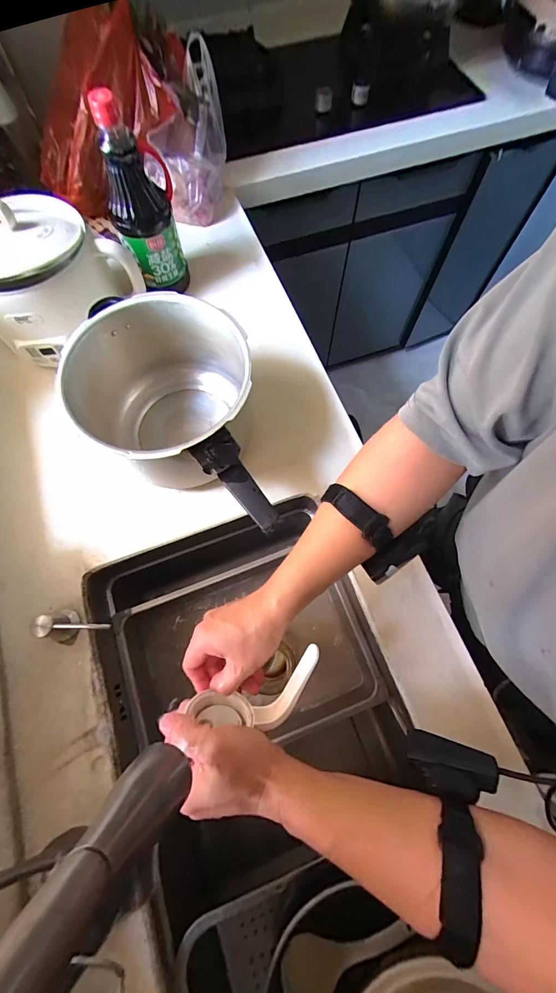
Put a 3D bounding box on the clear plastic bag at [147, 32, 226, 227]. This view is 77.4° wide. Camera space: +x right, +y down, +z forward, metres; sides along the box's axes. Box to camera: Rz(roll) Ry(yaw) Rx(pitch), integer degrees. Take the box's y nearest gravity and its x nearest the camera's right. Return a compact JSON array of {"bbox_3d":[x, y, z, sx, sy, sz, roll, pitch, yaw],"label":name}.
[{"bbox_3d":[-0.168,-0.666,0.648,0.108,0.185,0.158,6,71,2],"label":"clear plastic bag"}]

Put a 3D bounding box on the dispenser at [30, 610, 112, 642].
[{"bbox_3d":[-0.267,0.167,0.451,0.073,0.053,0.038,-5,71,-1],"label":"dispenser"}]

